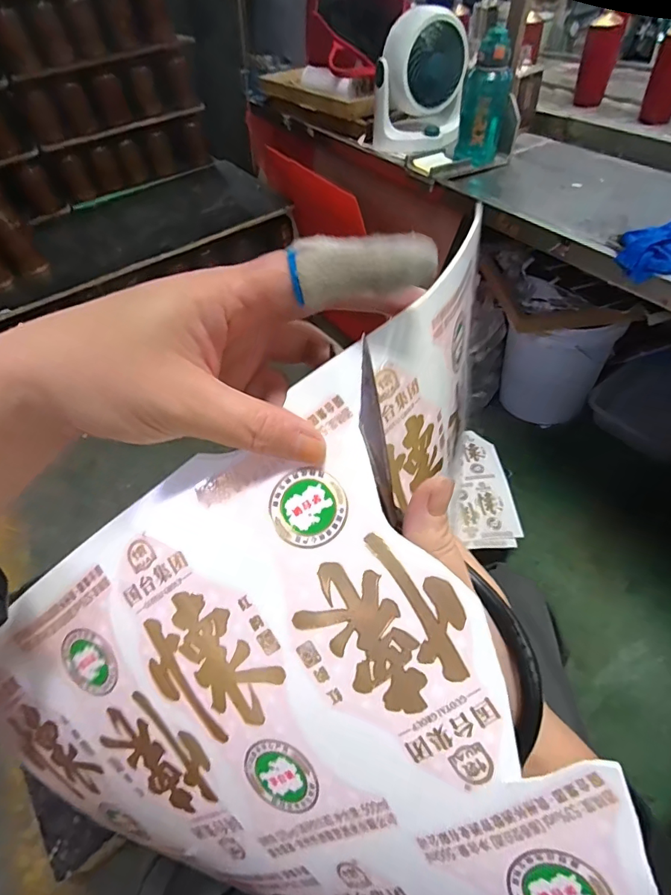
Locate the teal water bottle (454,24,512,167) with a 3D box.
[{"bbox_3d":[0.333,-0.766,1.029,0.101,0.238,0.121,6,51,12],"label":"teal water bottle"}]

